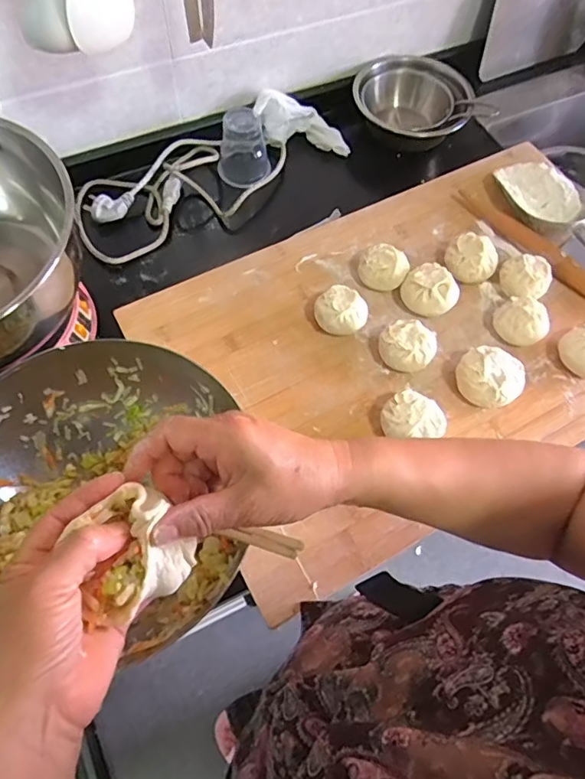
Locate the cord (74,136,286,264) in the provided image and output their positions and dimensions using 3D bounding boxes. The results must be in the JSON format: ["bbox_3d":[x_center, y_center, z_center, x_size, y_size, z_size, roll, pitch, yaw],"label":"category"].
[{"bbox_3d":[-0.151,-0.282,0.716,0.298,0.041,0.137,-32,70,-16],"label":"cord"}]

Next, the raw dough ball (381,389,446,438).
[{"bbox_3d":[0.127,0.031,0.560,0.062,0.044,0.052,-3,64,-4],"label":"raw dough ball"}]

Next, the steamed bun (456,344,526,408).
[{"bbox_3d":[0.218,-0.012,0.583,0.069,0.047,0.057,35,68,13],"label":"steamed bun"}]

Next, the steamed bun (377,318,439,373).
[{"bbox_3d":[0.131,-0.047,0.598,0.058,0.041,0.053,1,64,-2],"label":"steamed bun"}]

